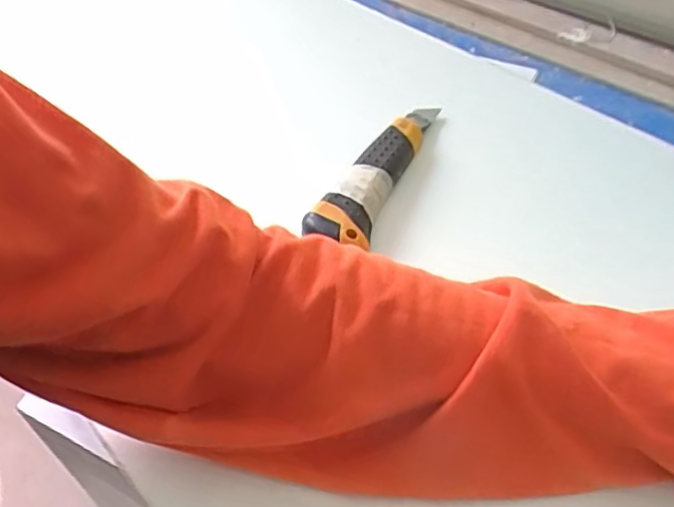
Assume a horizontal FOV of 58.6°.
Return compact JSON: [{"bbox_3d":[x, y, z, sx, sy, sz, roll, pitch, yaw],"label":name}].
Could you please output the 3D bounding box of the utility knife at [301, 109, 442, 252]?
[{"bbox_3d":[0.028,-0.055,0.378,0.034,0.018,0.148,20,50,20],"label":"utility knife"}]

